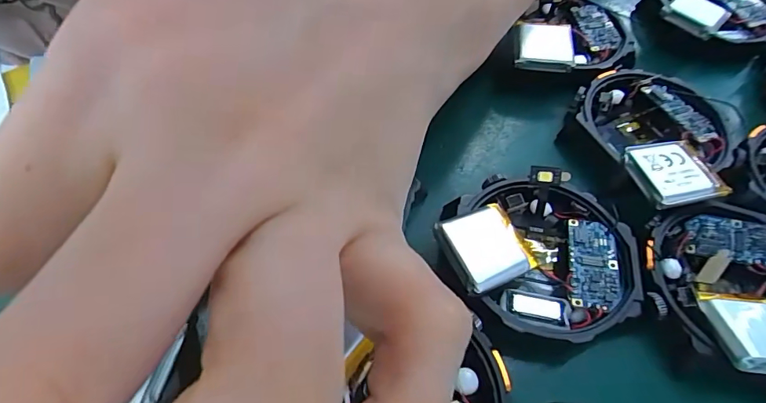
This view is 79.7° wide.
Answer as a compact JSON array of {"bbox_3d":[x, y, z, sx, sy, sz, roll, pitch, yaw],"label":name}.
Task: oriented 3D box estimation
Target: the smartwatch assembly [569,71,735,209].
[{"bbox_3d":[0.091,-0.023,0.150,0.047,0.020,0.056,-16,61,-11],"label":"smartwatch assembly"}]

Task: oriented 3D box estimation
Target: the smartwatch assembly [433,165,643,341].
[{"bbox_3d":[0.043,0.012,0.124,0.048,0.012,0.048,1,59,-1],"label":"smartwatch assembly"}]

